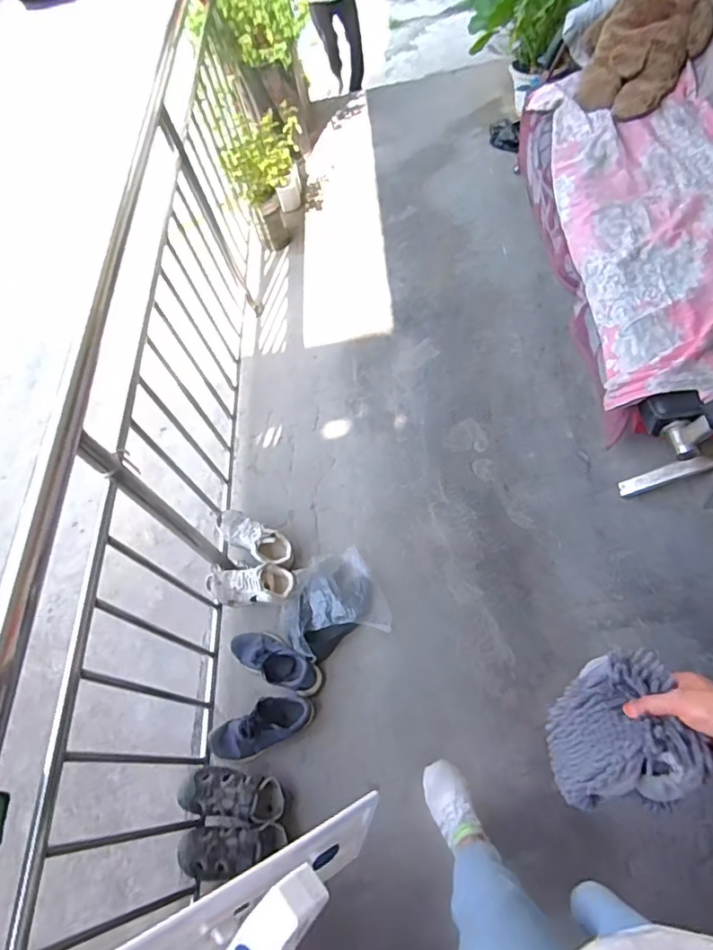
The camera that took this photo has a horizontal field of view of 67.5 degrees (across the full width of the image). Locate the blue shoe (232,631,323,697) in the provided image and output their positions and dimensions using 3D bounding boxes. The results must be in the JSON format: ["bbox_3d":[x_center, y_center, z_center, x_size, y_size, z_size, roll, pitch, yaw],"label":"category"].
[{"bbox_3d":[-0.228,0.529,1.509,0.275,0.081,0.108,25,64,17],"label":"blue shoe"}]

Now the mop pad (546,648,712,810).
[{"bbox_3d":[0.280,0.296,0.607,0.043,0.195,0.151,0,61,-33],"label":"mop pad"}]

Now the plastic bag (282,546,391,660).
[{"bbox_3d":[-0.067,0.376,1.556,0.293,0.096,0.250,-22,61,-9],"label":"plastic bag"}]

